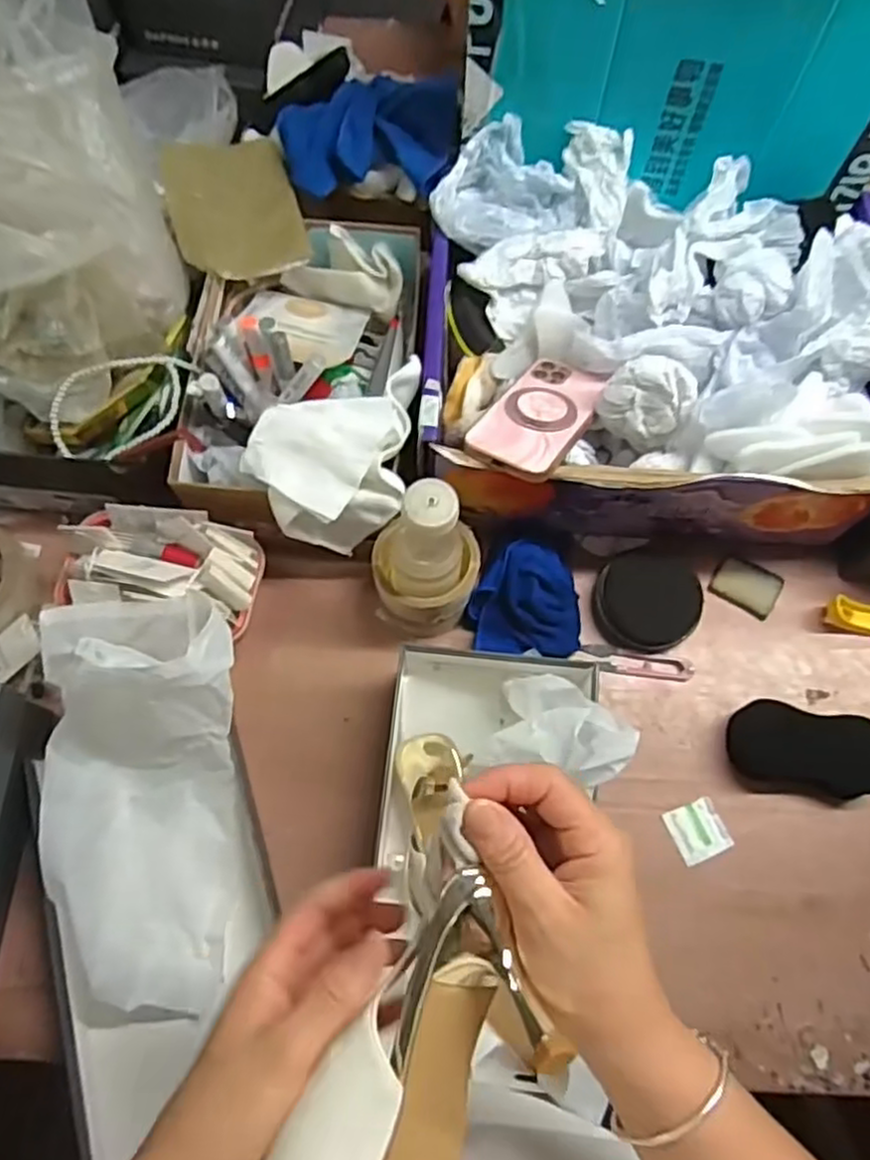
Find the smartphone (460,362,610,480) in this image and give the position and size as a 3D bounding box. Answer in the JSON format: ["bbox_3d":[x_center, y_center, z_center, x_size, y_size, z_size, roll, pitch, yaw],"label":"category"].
[{"bbox_3d":[0.089,-0.136,0.596,0.073,0.014,0.141,26,55,17],"label":"smartphone"}]

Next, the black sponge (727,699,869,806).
[{"bbox_3d":[0.316,0.146,0.616,0.125,0.036,0.071,10,70,3],"label":"black sponge"}]

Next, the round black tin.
[{"bbox_3d":[0.194,0.018,0.660,0.090,0.030,0.088,0,70,-1],"label":"round black tin"}]

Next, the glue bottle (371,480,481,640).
[{"bbox_3d":[-0.007,-0.013,0.589,0.086,0.183,0.069,-2,70,-2],"label":"glue bottle"}]

